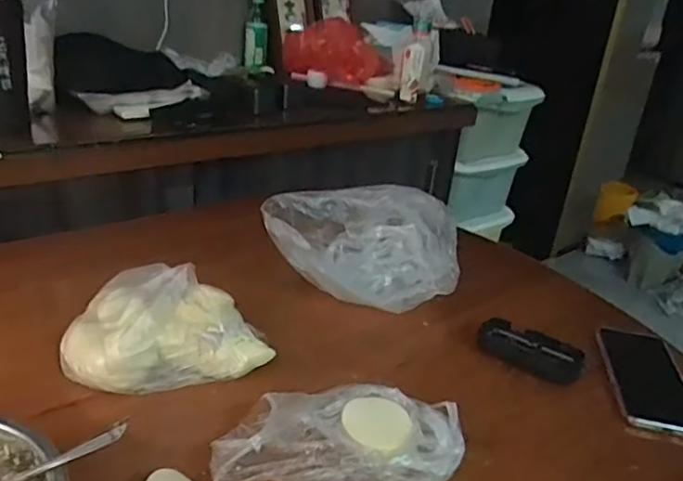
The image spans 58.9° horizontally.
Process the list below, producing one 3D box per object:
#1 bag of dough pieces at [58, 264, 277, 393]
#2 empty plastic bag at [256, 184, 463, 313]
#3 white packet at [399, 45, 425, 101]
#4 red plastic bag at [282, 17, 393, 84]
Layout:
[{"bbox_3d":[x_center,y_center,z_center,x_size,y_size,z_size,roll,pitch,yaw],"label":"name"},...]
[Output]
[{"bbox_3d":[-0.165,0.074,0.578,0.188,0.086,0.109,-2,26,-16],"label":"bag of dough pieces"},{"bbox_3d":[0.024,0.004,0.714,0.224,0.114,0.095,-1,26,-15],"label":"empty plastic bag"},{"bbox_3d":[0.157,-0.380,1.375,0.046,0.124,0.021,10,25,8],"label":"white packet"},{"bbox_3d":[-0.006,-0.421,1.352,0.244,0.109,0.203,5,25,-2],"label":"red plastic bag"}]

